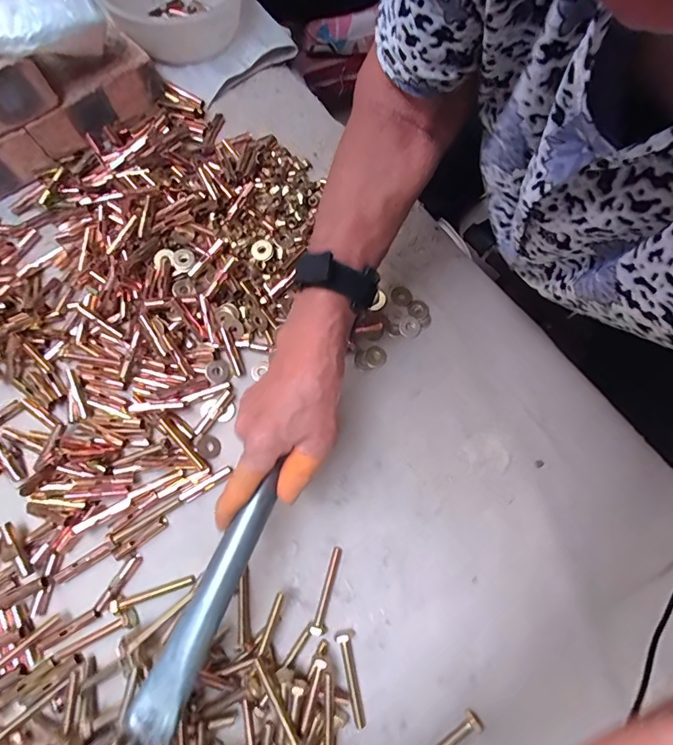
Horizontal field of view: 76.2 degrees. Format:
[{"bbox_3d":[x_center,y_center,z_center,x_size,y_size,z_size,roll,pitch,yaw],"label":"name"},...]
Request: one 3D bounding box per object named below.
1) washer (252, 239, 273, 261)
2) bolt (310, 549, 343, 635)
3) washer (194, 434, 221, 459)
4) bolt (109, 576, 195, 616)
[{"bbox_3d":[-0.075,-0.124,0.437,0.022,0.006,0.022,-1,69,3],"label":"washer"},{"bbox_3d":[-0.007,0.181,0.356,0.011,0.013,0.065,16,71,9],"label":"bolt"},{"bbox_3d":[-0.119,0.069,0.399,0.021,0.004,0.023,4,73,-15],"label":"washer"},{"bbox_3d":[-0.152,0.183,0.355,0.068,0.011,0.011,-19,69,-3],"label":"bolt"}]

